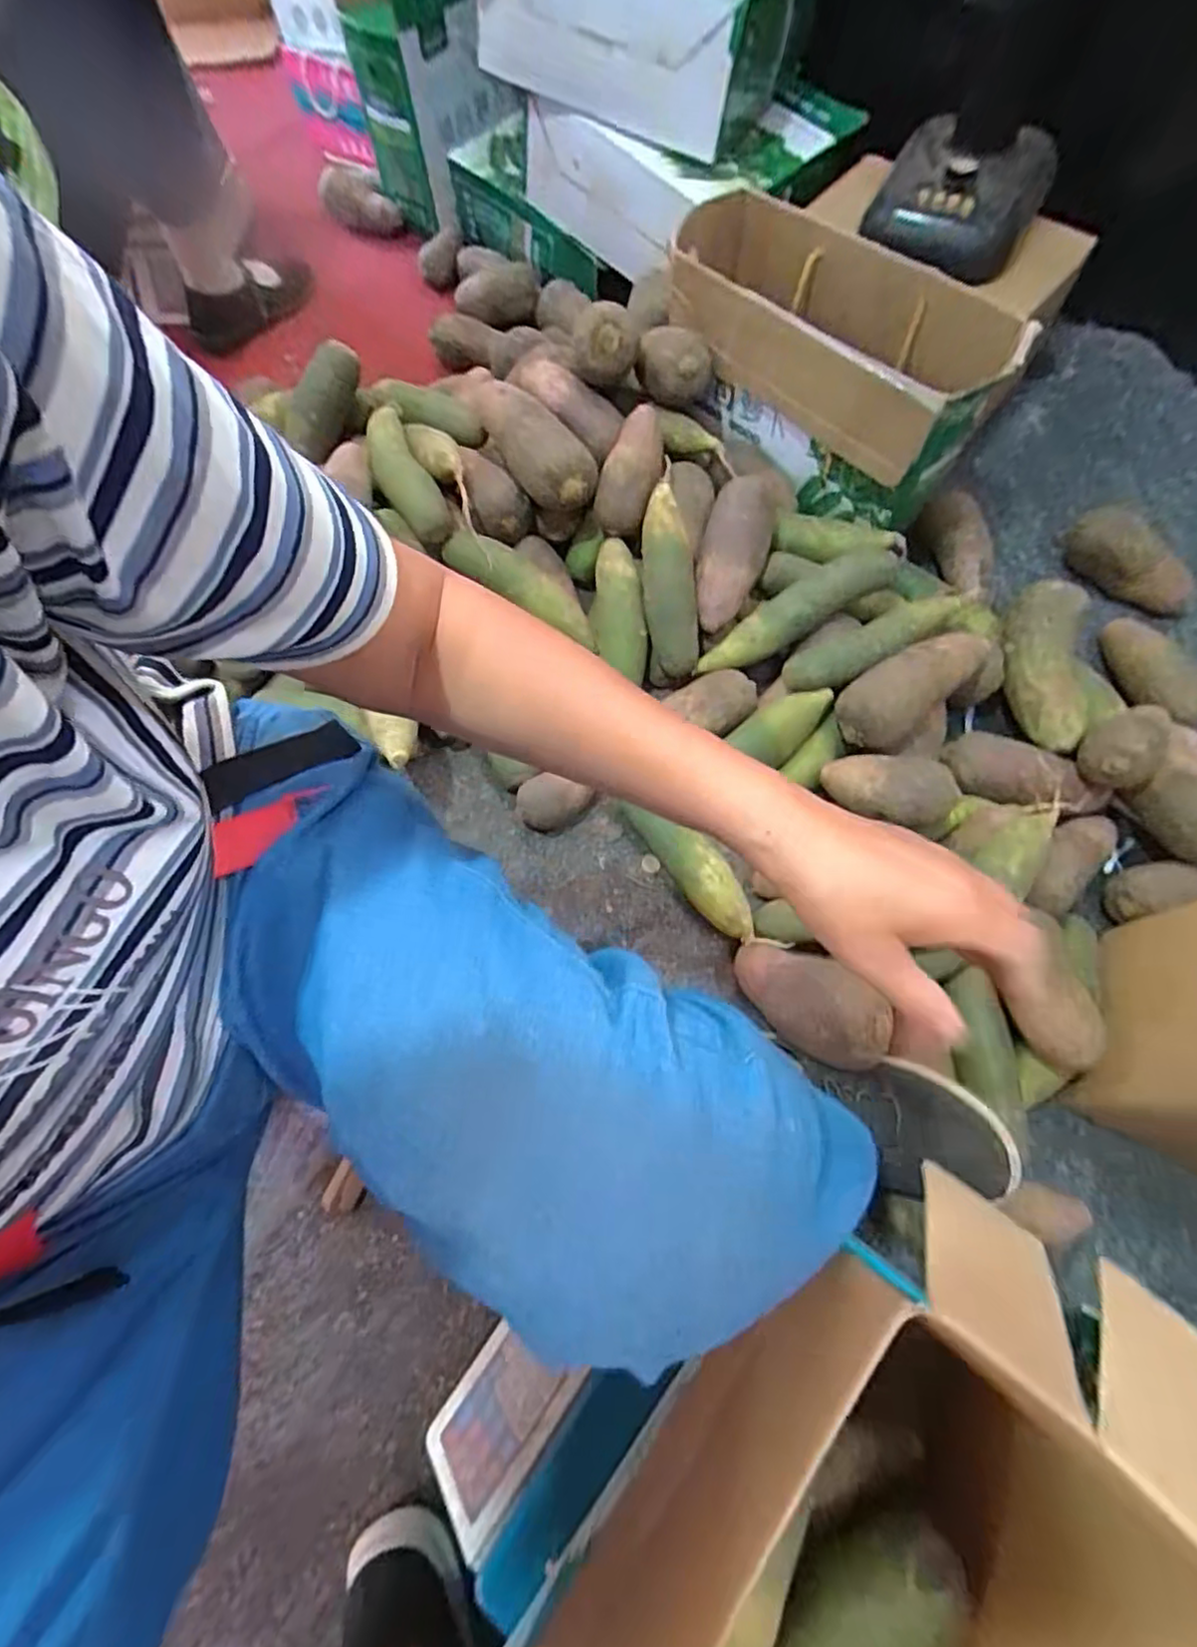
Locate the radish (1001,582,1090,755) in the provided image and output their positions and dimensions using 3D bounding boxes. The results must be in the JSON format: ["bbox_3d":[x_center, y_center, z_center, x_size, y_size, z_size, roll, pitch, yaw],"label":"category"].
[{"bbox_3d":[0.490,-0.171,0.716,0.070,0.080,0.185,6,68,5],"label":"radish"}]

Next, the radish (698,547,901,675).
[{"bbox_3d":[0.220,-0.239,0.738,0.228,0.045,0.054,-29,68,15],"label":"radish"}]

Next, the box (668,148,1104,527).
[{"bbox_3d":[0.259,-0.537,0.764,0.394,0.213,0.181,39,74,16],"label":"box"}]

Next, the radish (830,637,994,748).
[{"bbox_3d":[0.328,-0.146,0.671,0.175,0.065,0.078,-35,70,2],"label":"radish"}]

